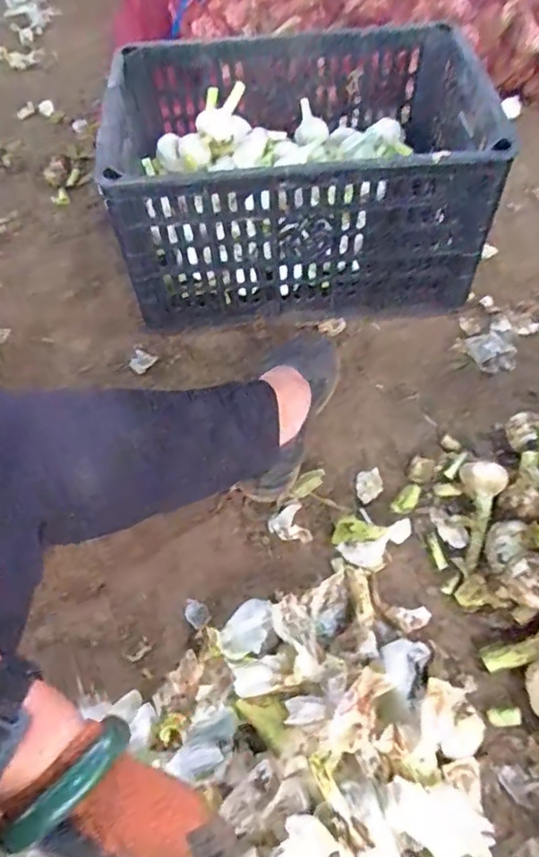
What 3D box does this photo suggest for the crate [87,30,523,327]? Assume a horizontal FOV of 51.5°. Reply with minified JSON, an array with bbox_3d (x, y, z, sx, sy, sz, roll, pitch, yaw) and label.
[{"bbox_3d":[0.033,-0.329,0.740,0.428,0.230,0.302,-1,59,-1],"label":"crate"}]

